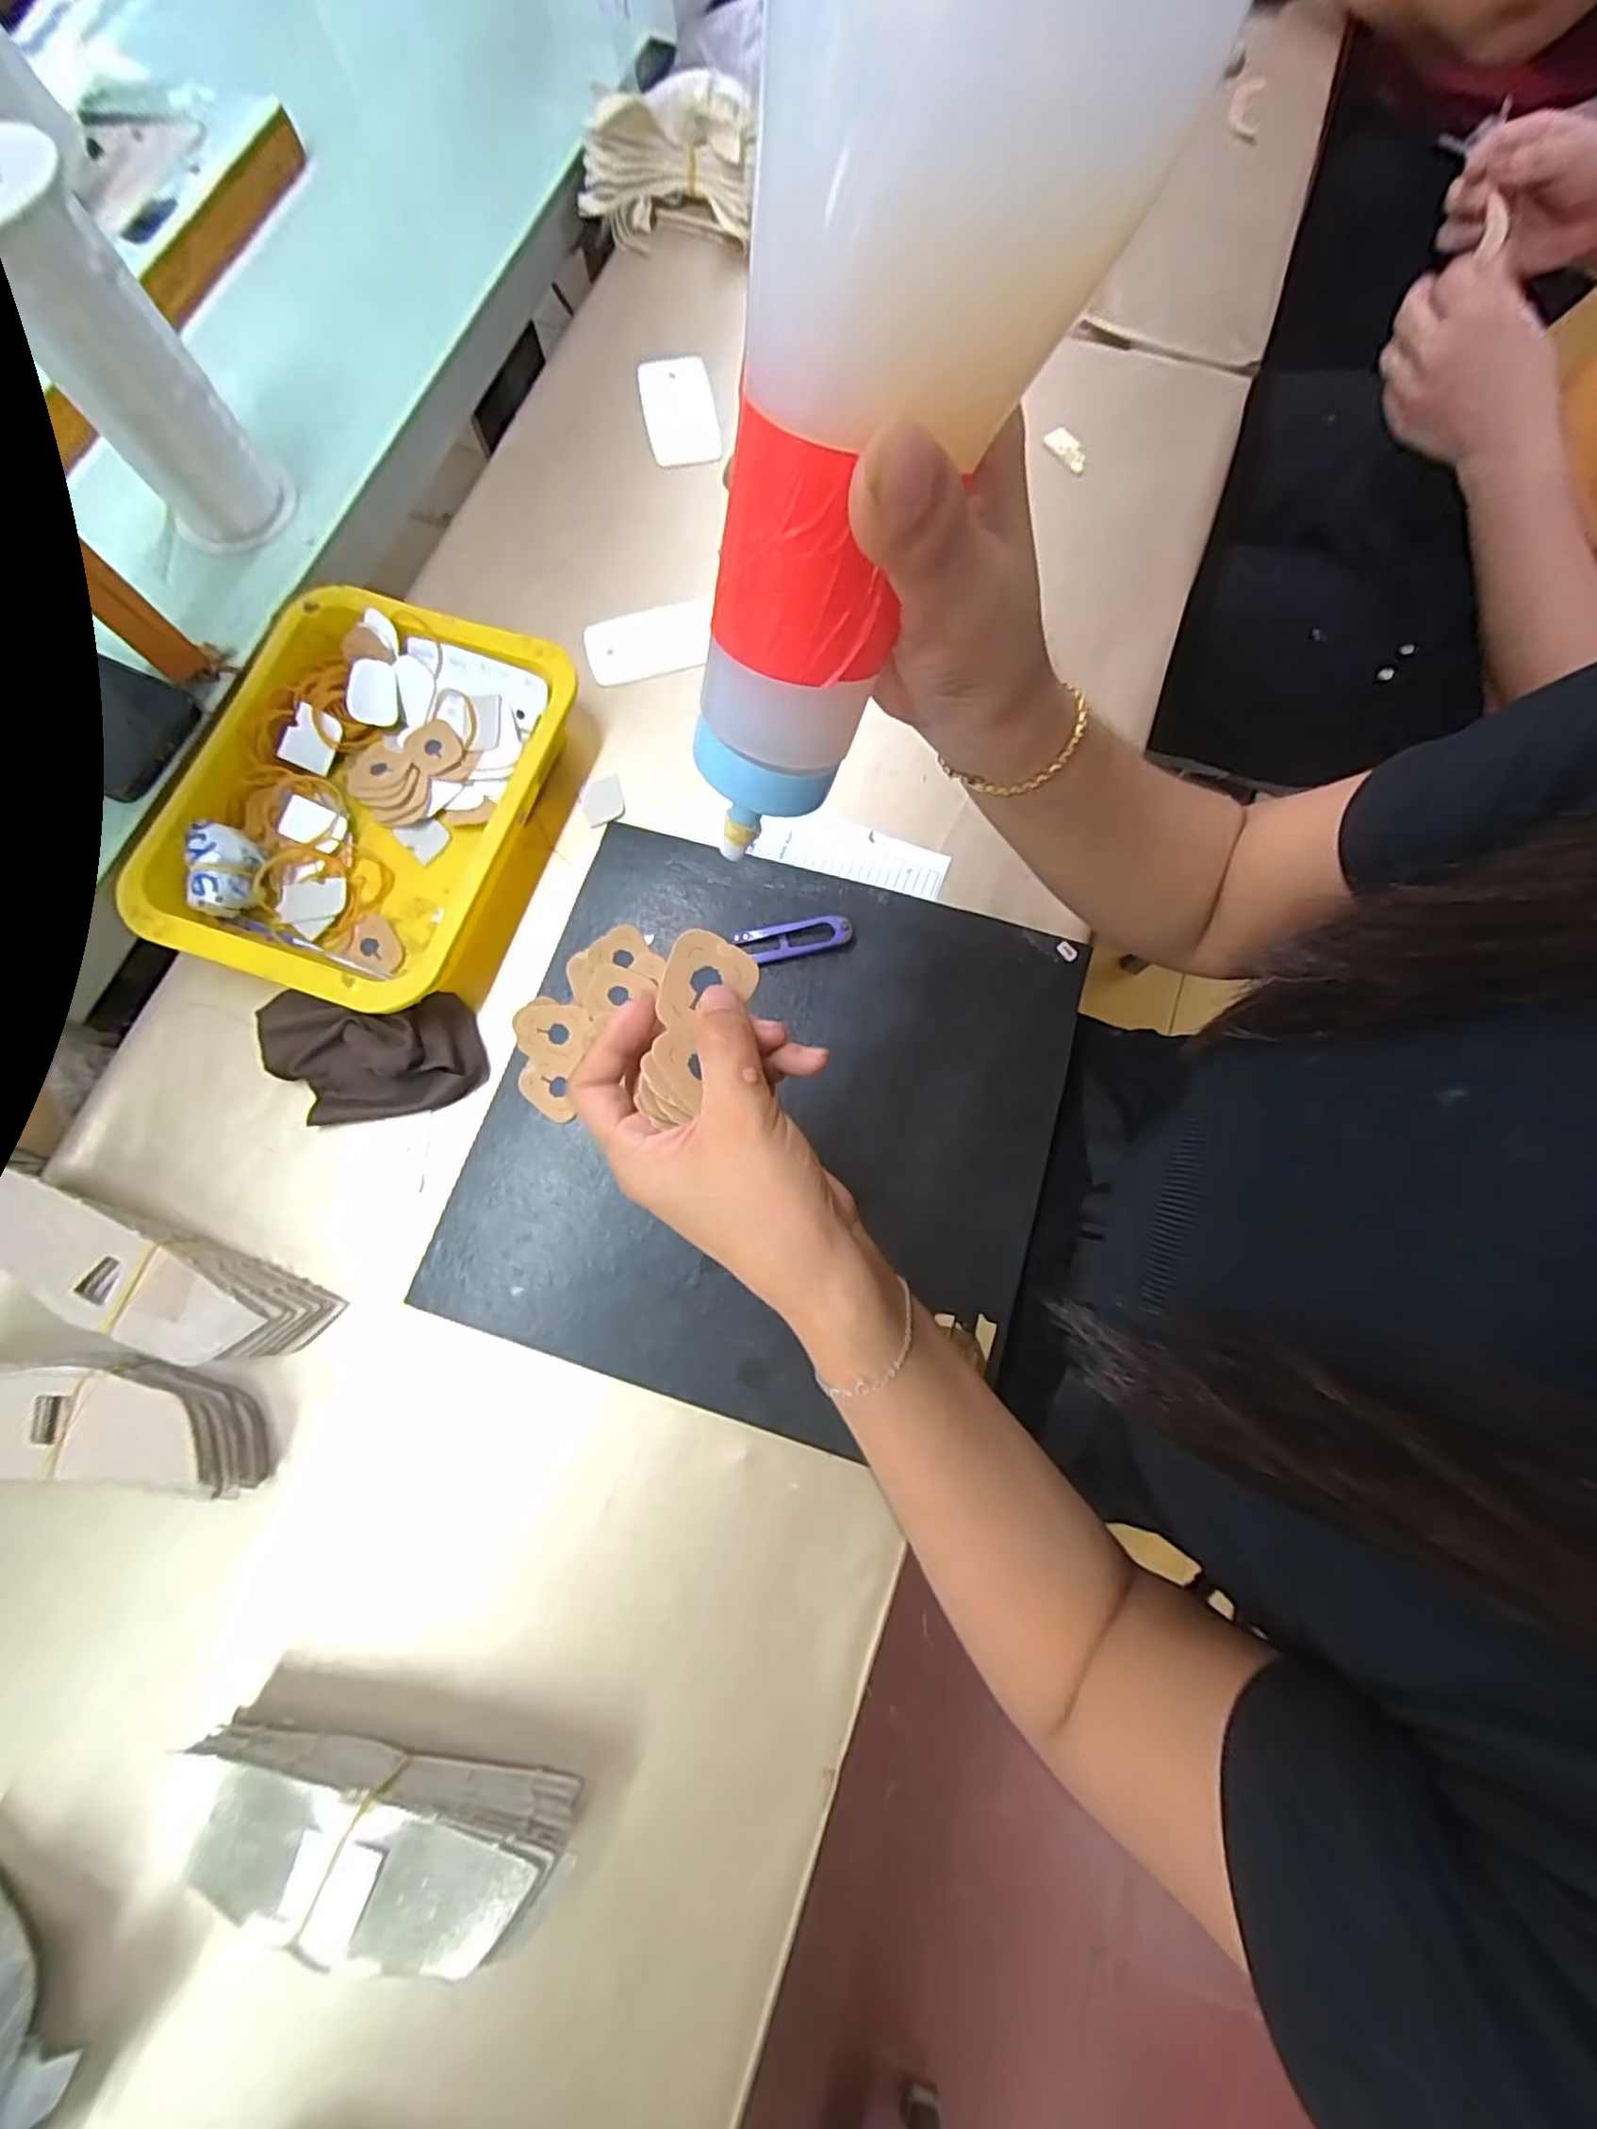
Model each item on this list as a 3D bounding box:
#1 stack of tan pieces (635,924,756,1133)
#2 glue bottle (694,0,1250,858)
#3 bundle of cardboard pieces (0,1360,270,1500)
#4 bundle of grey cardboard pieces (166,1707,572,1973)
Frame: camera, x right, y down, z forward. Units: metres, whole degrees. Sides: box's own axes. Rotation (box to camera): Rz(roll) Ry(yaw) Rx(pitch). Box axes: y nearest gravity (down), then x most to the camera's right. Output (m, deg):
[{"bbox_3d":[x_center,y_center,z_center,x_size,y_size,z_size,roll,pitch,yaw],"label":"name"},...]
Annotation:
[{"bbox_3d":[-0.039,-0.013,0.249,0.031,0.014,0.071,15,73,4],"label":"stack of tan pieces"},{"bbox_3d":[0.012,-0.131,0.146,0.061,0.173,0.070,31,39,7],"label":"glue bottle"},{"bbox_3d":[-0.362,0.180,0.348,0.169,0.040,0.057,5,76,1],"label":"bundle of cardboard pieces"},{"bbox_3d":[-0.190,0.343,0.299,0.174,0.057,0.053,13,77,3],"label":"bundle of grey cardboard pieces"}]

